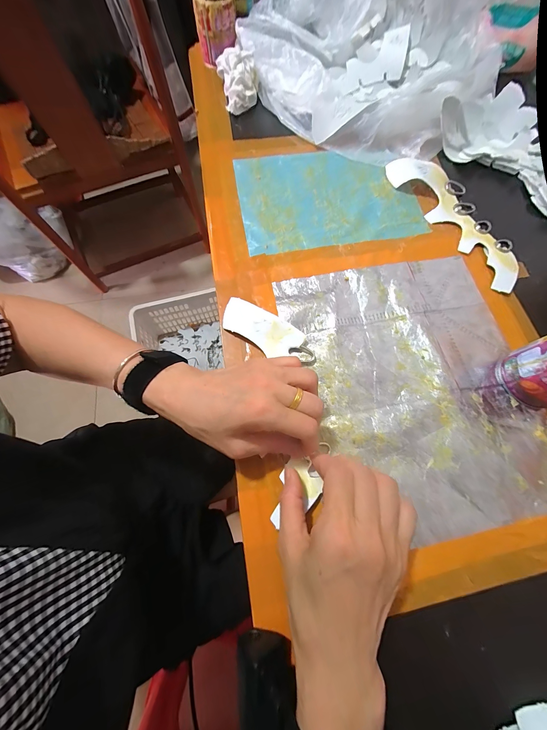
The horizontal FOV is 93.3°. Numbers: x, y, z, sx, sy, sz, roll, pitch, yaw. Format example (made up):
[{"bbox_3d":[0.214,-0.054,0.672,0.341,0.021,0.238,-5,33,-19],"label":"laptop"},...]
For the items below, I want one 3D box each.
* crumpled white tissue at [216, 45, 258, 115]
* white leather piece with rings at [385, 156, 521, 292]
[{"bbox_3d":[-0.052,-0.436,0.398,0.057,0.043,0.078,-12,72,-4],"label":"crumpled white tissue"},{"bbox_3d":[0.236,-0.192,0.335,0.065,0.016,0.226,-24,73,-8],"label":"white leather piece with rings"}]

